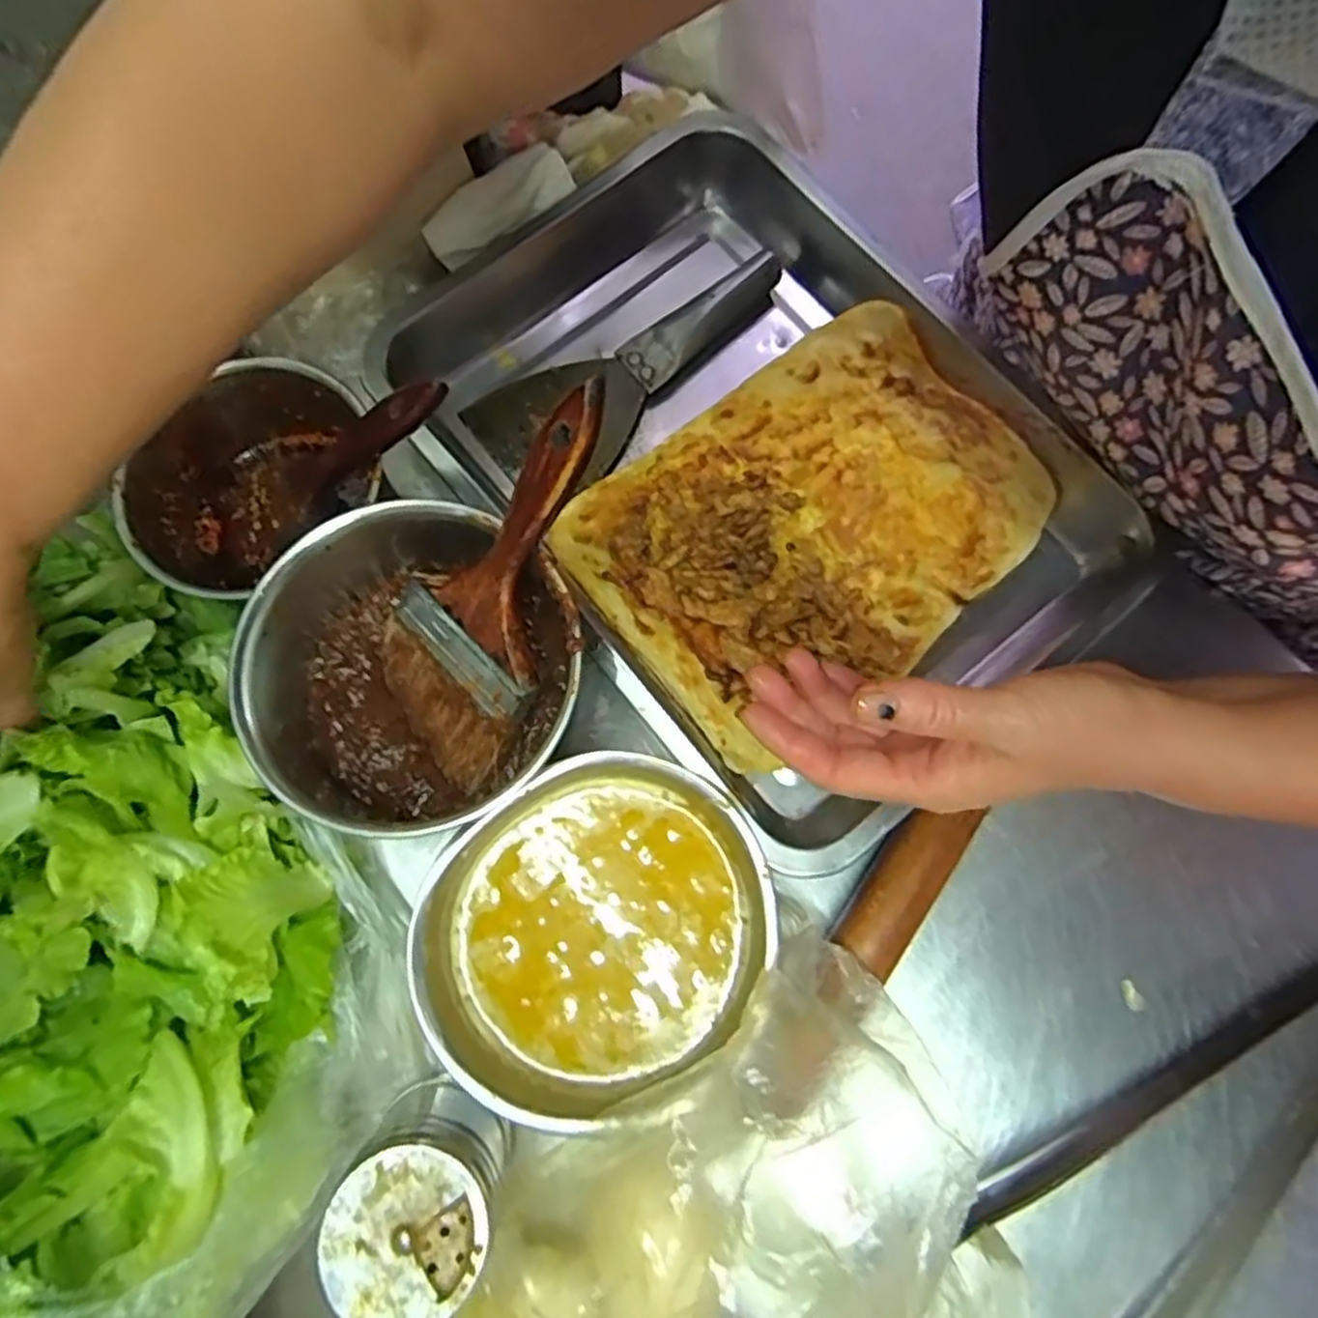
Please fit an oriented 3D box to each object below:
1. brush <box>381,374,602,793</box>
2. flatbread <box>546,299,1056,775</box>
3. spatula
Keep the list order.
[{"bbox_3d":[-0.078,-0.037,0.360,0.087,0.029,0.201,36,118,5],"label":"brush"},{"bbox_3d":[0.081,-0.077,0.443,0.233,0.037,0.186,-37,83,-7],"label":"flatbread"},{"bbox_3d":[-0.012,-0.173,0.473,0.210,0.024,0.077,-29,82,-6],"label":"spatula"}]

